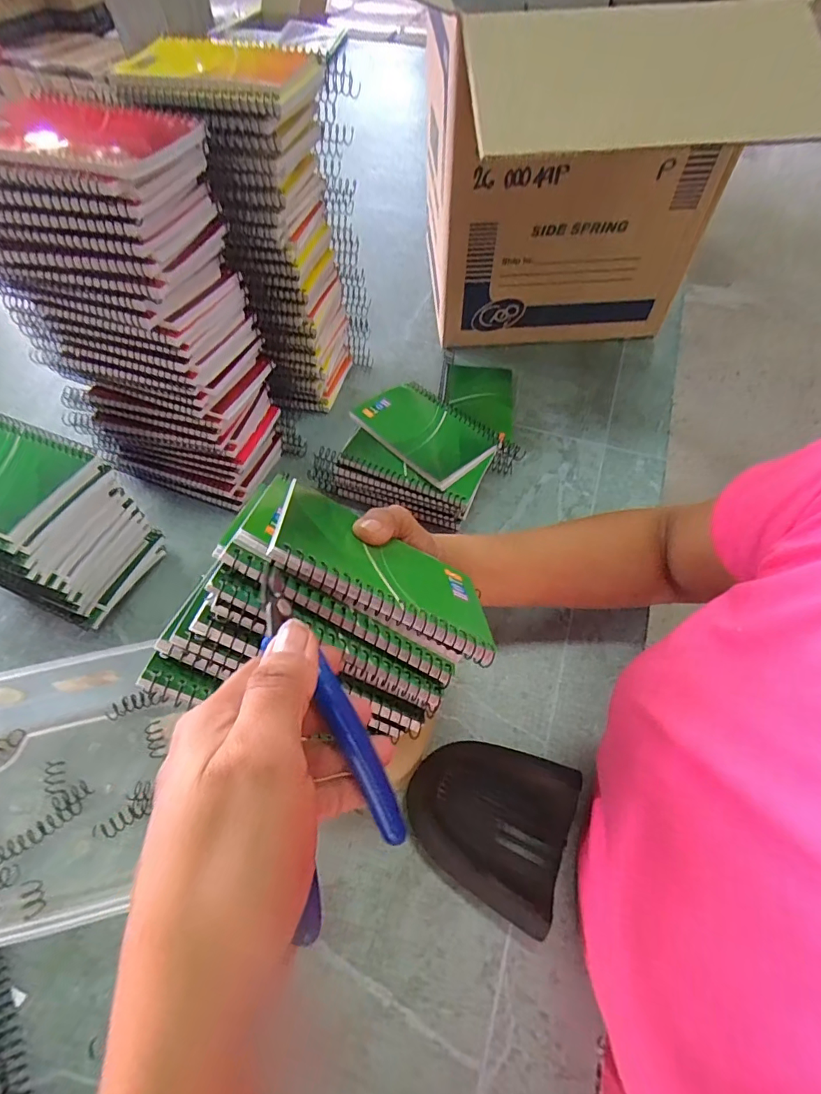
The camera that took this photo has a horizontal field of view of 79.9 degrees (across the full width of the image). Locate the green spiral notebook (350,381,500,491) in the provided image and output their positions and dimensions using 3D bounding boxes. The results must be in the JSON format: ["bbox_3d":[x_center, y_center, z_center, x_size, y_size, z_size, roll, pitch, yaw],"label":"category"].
[{"bbox_3d":[0.014,-0.115,0.470,0.082,0.014,0.133,-38,65,-21],"label":"green spiral notebook"}]

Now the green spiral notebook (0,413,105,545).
[{"bbox_3d":[-0.312,-0.060,0.362,0.140,0.013,0.086,21,60,13],"label":"green spiral notebook"}]

